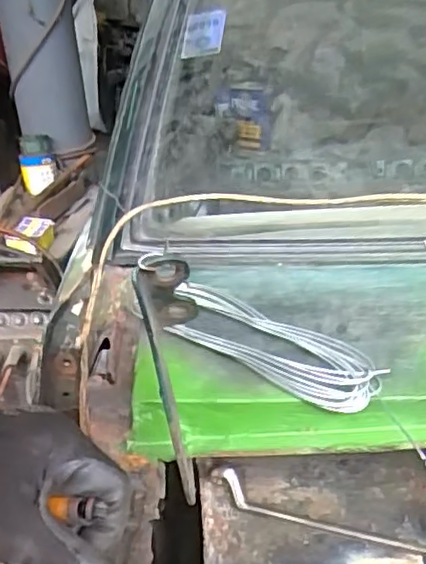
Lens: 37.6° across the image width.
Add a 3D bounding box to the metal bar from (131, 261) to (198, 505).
[{"bbox_3d":[-0.025,0.054,0.378,0.028,0.155,0.049,-2,30,2],"label":"metal bar"}]

